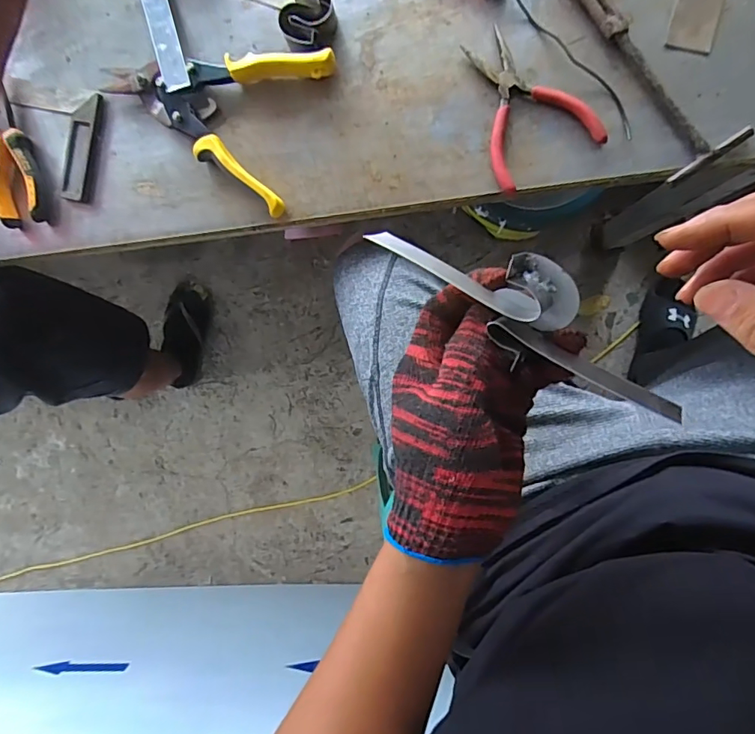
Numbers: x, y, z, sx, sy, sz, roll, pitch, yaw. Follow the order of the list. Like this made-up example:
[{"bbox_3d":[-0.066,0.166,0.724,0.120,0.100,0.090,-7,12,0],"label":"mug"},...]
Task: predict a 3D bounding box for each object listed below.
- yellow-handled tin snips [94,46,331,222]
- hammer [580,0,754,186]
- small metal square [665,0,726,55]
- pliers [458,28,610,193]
[{"bbox_3d":[-0.168,-0.264,0.498,0.217,0.030,0.149,23,97,5],"label":"yellow-handled tin snips"},{"bbox_3d":[0.244,-0.280,0.446,0.066,0.012,0.221,-29,90,9],"label":"hammer"},{"bbox_3d":[0.286,-0.322,0.442,0.040,0.004,0.079,14,96,6],"label":"small metal square"},{"bbox_3d":[0.132,-0.247,0.463,0.098,0.015,0.137,-27,90,9],"label":"pliers"}]

